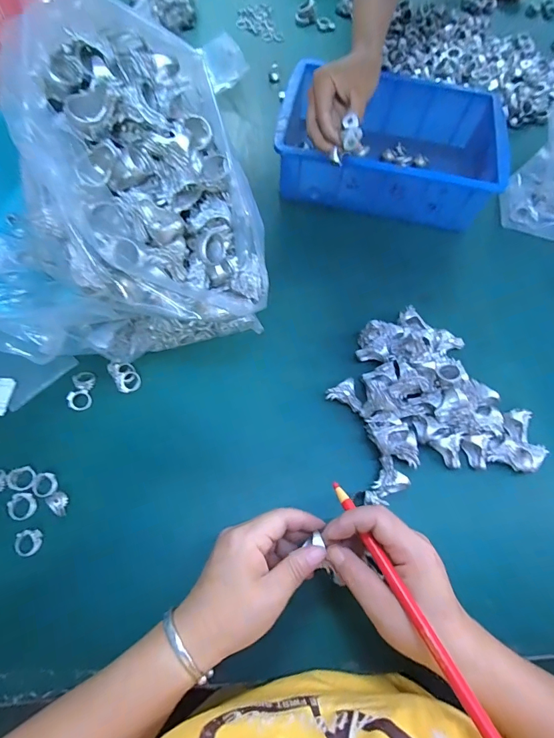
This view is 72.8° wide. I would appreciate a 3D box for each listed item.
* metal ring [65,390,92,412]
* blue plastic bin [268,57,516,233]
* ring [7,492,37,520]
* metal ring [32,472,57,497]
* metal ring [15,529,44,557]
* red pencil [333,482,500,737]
[{"bbox_3d":[-0.208,0.033,0.396,0.023,0.004,0.022,8,71,-25],"label":"metal ring"},{"bbox_3d":[0.156,-0.323,0.536,0.294,0.072,0.207,13,65,3],"label":"blue plastic bin"},{"bbox_3d":[-0.240,0.129,0.353,0.024,0.007,0.024,1,65,-2],"label":"ring"},{"bbox_3d":[-0.224,0.111,0.362,0.021,0.007,0.023,1,65,-2],"label":"metal ring"},{"bbox_3d":[-0.226,0.158,0.341,0.020,0.007,0.022,1,65,-2],"label":"metal ring"},{"bbox_3d":[0.081,0.147,0.256,0.007,0.004,0.168,-21,45,-12],"label":"red pencil"}]

